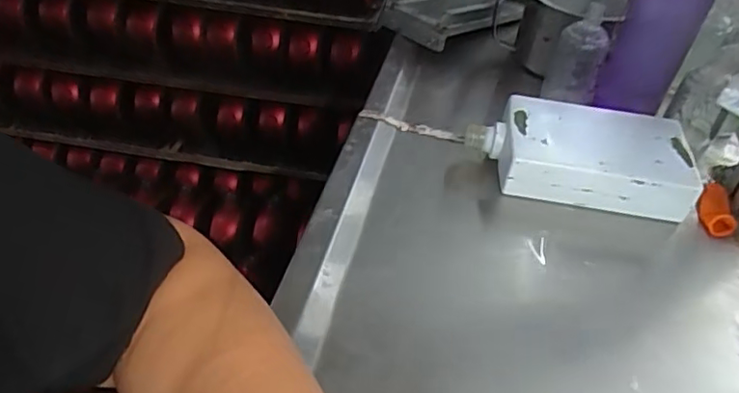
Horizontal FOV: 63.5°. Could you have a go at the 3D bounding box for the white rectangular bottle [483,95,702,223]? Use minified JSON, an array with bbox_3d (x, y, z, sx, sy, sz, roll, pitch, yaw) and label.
[{"bbox_3d":[0.211,-0.043,0.586,0.190,0.052,0.111,9,40,5],"label":"white rectangular bottle"}]

